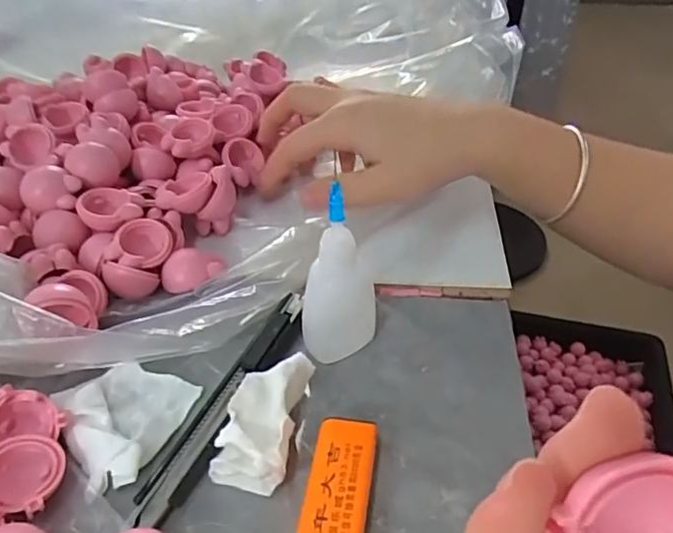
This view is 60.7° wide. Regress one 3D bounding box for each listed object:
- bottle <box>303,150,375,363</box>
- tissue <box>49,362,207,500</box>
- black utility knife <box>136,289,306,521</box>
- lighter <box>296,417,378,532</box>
[{"bbox_3d":[0.001,0.004,0.251,0.019,0.087,0.029,30,48,34],"label":"bottle"},{"bbox_3d":[-0.094,0.064,0.242,0.054,0.012,0.056,9,39,13],"label":"tissue"},{"bbox_3d":[-0.047,0.054,0.253,0.022,0.015,0.124,13,40,17],"label":"black utility knife"},{"bbox_3d":[-0.001,0.093,0.206,0.023,0.014,0.081,5,38,8],"label":"lighter"}]

